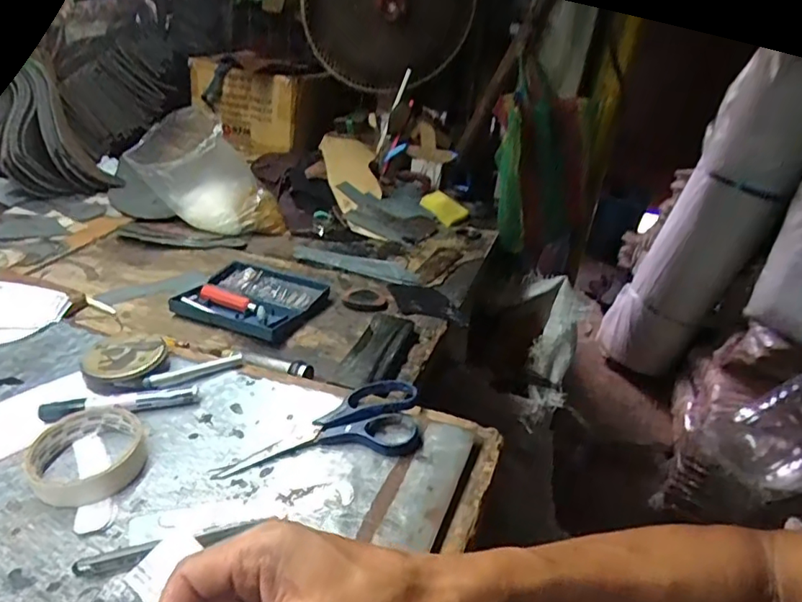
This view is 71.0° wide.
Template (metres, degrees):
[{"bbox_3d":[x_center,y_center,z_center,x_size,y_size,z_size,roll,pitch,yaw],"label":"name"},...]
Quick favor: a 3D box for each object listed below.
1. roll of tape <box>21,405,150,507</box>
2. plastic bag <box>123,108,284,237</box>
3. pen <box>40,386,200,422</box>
[{"bbox_3d":[-0.251,0.123,0.454,0.084,0.024,0.086,1,30,0],"label":"roll of tape"},{"bbox_3d":[-0.307,-0.193,0.885,0.229,0.167,0.086,2,32,-7],"label":"plastic bag"},{"bbox_3d":[-0.254,0.095,0.509,0.133,0.017,0.019,-5,31,-10],"label":"pen"}]

